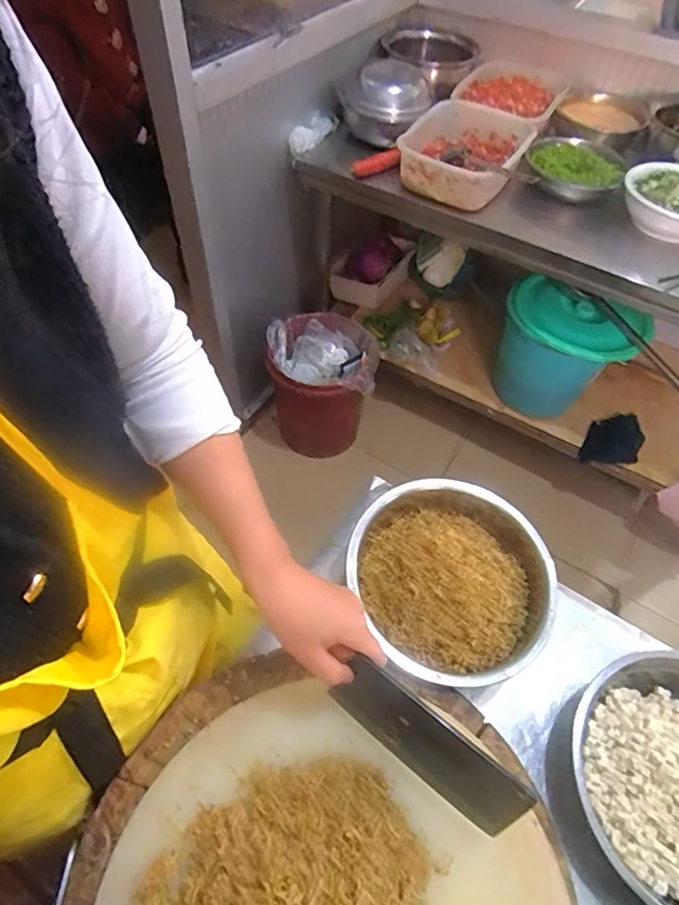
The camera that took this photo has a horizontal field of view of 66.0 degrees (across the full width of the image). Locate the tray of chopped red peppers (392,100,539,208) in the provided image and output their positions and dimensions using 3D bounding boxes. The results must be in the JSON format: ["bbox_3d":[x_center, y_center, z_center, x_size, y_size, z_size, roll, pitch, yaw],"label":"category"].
[{"bbox_3d":[0.291,-0.719,1.249,0.284,0.087,0.349,23,56,13],"label":"tray of chopped red peppers"}]

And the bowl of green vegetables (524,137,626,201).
[{"bbox_3d":[0.573,-0.693,1.276,0.222,0.066,0.171,26,57,14],"label":"bowl of green vegetables"}]

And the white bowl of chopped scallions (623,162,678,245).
[{"bbox_3d":[0.768,-0.568,1.188,0.245,0.089,0.190,39,61,22],"label":"white bowl of chopped scallions"}]

